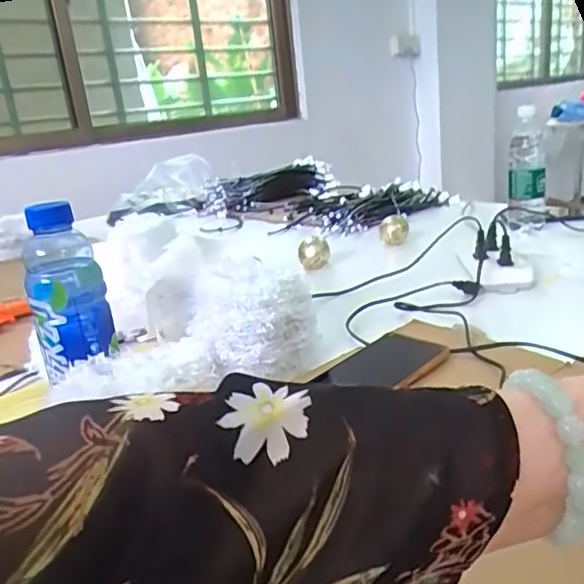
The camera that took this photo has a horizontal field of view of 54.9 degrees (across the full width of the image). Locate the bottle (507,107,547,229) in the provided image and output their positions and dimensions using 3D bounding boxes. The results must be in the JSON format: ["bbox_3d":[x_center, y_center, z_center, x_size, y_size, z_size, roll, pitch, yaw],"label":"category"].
[{"bbox_3d":[0.448,-0.237,1.069,0.067,0.210,0.075,4,21,23],"label":"bottle"}]

